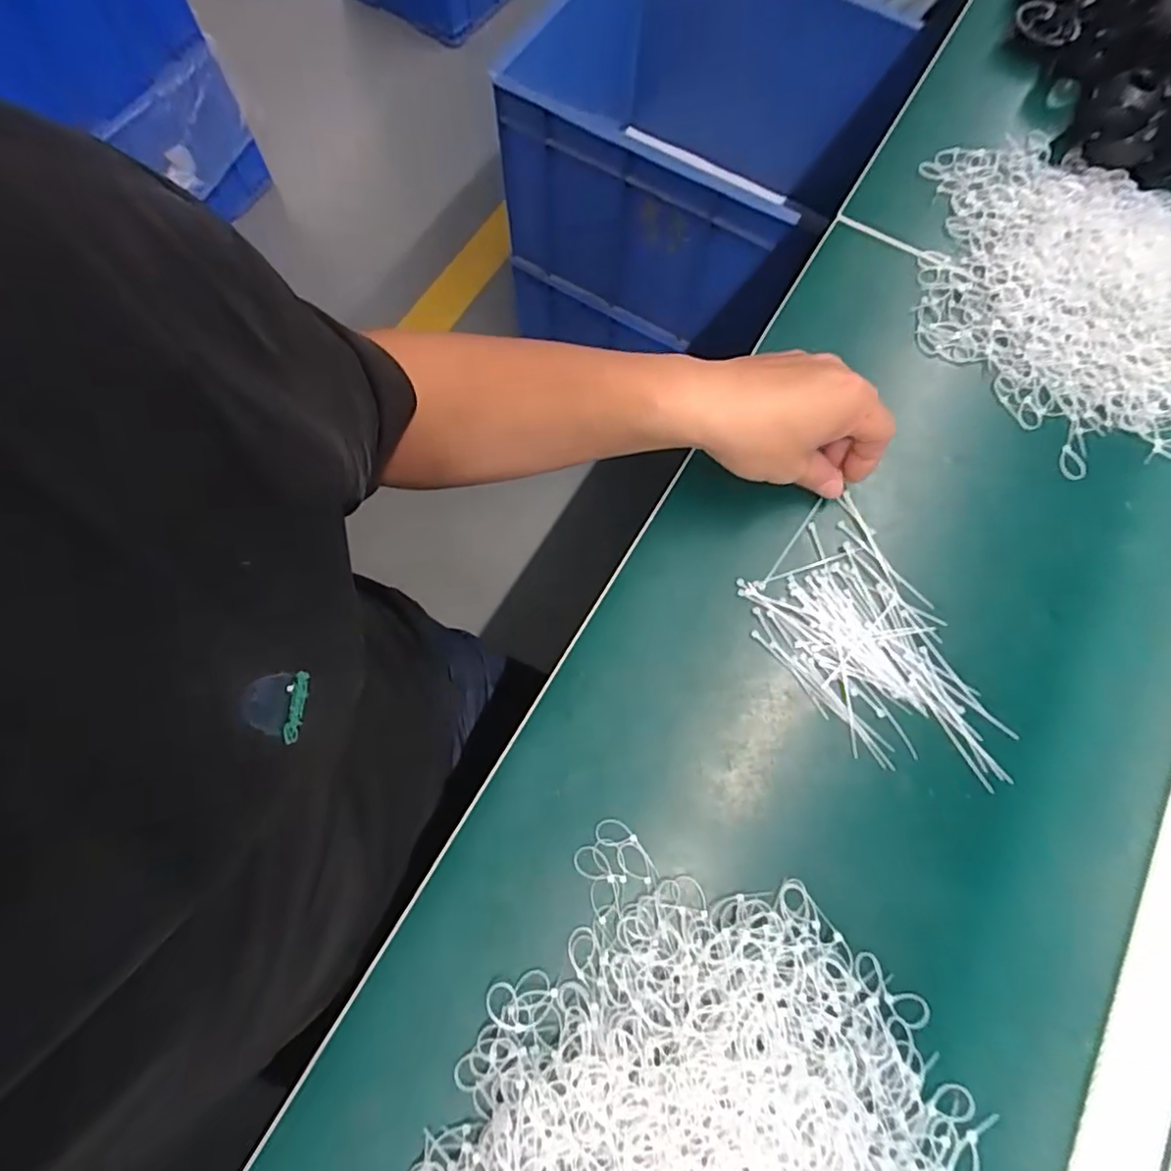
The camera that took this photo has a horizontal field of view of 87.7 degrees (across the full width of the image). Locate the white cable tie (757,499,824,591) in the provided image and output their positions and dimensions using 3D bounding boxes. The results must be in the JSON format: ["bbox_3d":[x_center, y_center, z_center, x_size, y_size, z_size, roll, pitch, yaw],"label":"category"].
[{"bbox_3d":[0.133,-0.026,0.393,0.006,0.004,0.075,36,76,10],"label":"white cable tie"}]

